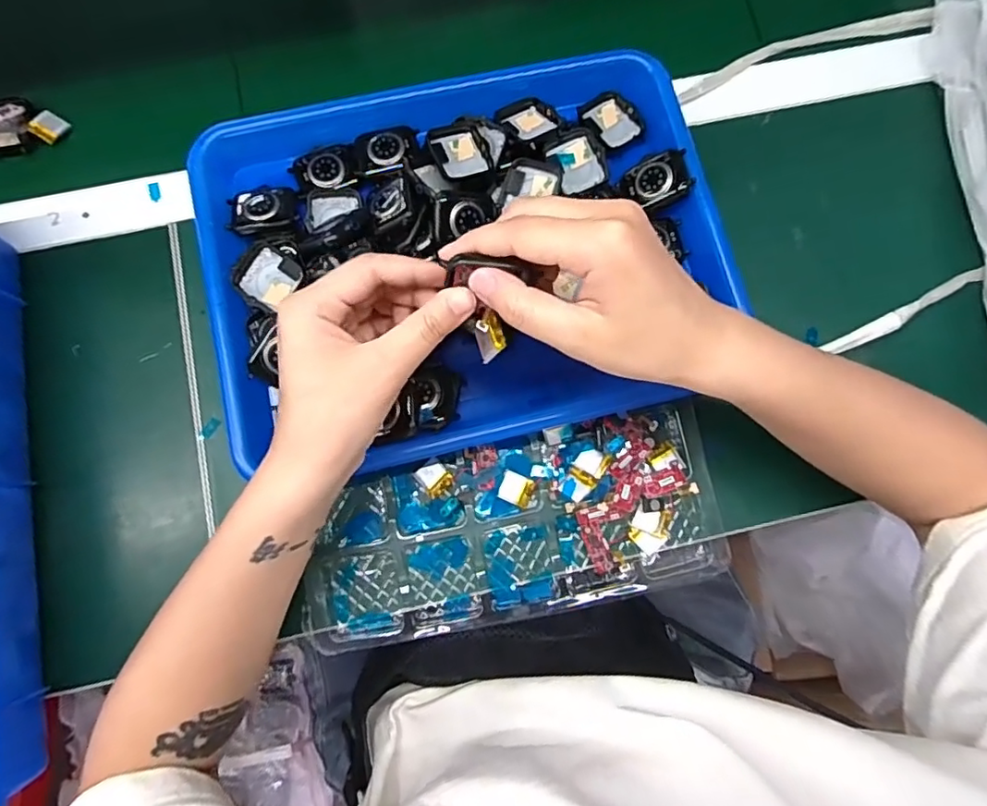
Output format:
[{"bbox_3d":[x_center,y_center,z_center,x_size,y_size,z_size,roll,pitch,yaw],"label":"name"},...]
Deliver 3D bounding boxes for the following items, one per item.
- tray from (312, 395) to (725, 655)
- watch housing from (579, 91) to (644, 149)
[{"bbox_3d":[0.012,0.079,0.364,0.257,0.019,0.108,-13,78,-3],"label":"tray"},{"bbox_3d":[0.083,-0.198,0.404,0.033,0.009,0.040,-33,80,-7],"label":"watch housing"}]

